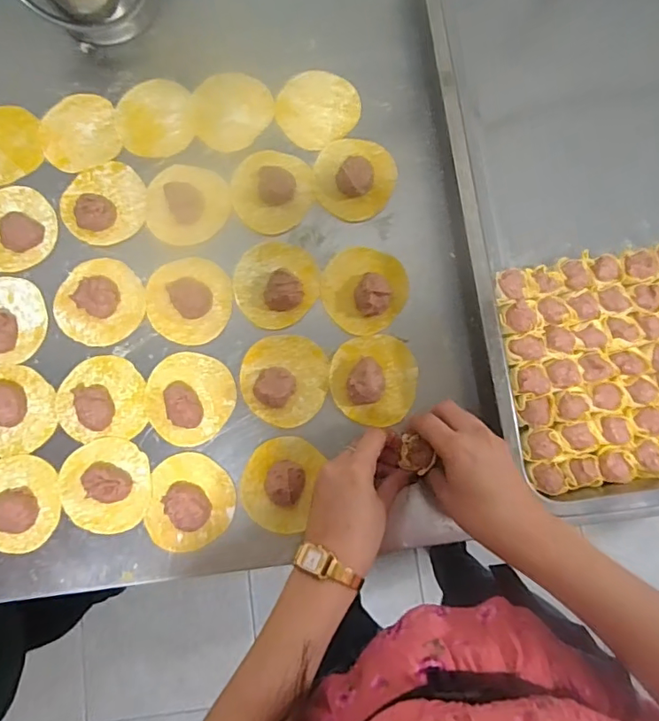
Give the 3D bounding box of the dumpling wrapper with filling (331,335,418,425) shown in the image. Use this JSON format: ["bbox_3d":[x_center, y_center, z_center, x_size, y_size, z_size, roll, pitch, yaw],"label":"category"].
[{"bbox_3d":[0.042,0.016,0.465,0.078,0.018,0.081,-7,80,-3],"label":"dumpling wrapper with filling"}]

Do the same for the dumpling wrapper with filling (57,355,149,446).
[{"bbox_3d":[-0.208,0.032,0.464,0.079,0.022,0.076,-7,80,-3],"label":"dumpling wrapper with filling"}]

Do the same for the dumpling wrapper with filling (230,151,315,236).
[{"bbox_3d":[-0.055,-0.168,0.496,0.078,0.020,0.085,0,79,-1],"label":"dumpling wrapper with filling"}]

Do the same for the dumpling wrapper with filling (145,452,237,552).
[{"bbox_3d":[-0.122,0.124,0.447,0.075,0.021,0.081,0,79,-1],"label":"dumpling wrapper with filling"}]

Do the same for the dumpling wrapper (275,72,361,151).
[{"bbox_3d":[-0.012,-0.254,0.516,0.079,0.004,0.079,0,82,3],"label":"dumpling wrapper"}]

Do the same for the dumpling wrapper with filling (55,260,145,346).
[{"bbox_3d":[-0.215,-0.056,0.476,0.081,0.027,0.078,0,79,-1],"label":"dumpling wrapper with filling"}]

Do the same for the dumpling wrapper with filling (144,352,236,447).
[{"bbox_3d":[-0.130,0.032,0.460,0.080,0.024,0.082,0,79,-1],"label":"dumpling wrapper with filling"}]

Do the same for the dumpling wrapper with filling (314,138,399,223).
[{"bbox_3d":[0.024,-0.181,0.495,0.081,0.022,0.078,0,79,-1],"label":"dumpling wrapper with filling"}]

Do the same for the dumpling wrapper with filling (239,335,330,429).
[{"bbox_3d":[-0.040,0.017,0.460,0.077,0.021,0.081,-10,80,-3],"label":"dumpling wrapper with filling"}]

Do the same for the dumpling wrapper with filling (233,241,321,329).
[{"bbox_3d":[-0.052,-0.075,0.477,0.078,0.023,0.080,0,79,-1],"label":"dumpling wrapper with filling"}]

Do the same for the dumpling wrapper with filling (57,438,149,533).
[{"bbox_3d":[-0.199,0.110,0.448,0.077,0.025,0.081,-7,80,-3],"label":"dumpling wrapper with filling"}]

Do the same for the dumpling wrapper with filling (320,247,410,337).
[{"bbox_3d":[0.034,-0.070,0.479,0.080,0.017,0.081,0,79,-1],"label":"dumpling wrapper with filling"}]

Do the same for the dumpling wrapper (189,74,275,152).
[{"bbox_3d":[-0.102,-0.255,0.523,0.085,0.004,0.081,-1,79,3],"label":"dumpling wrapper"}]

